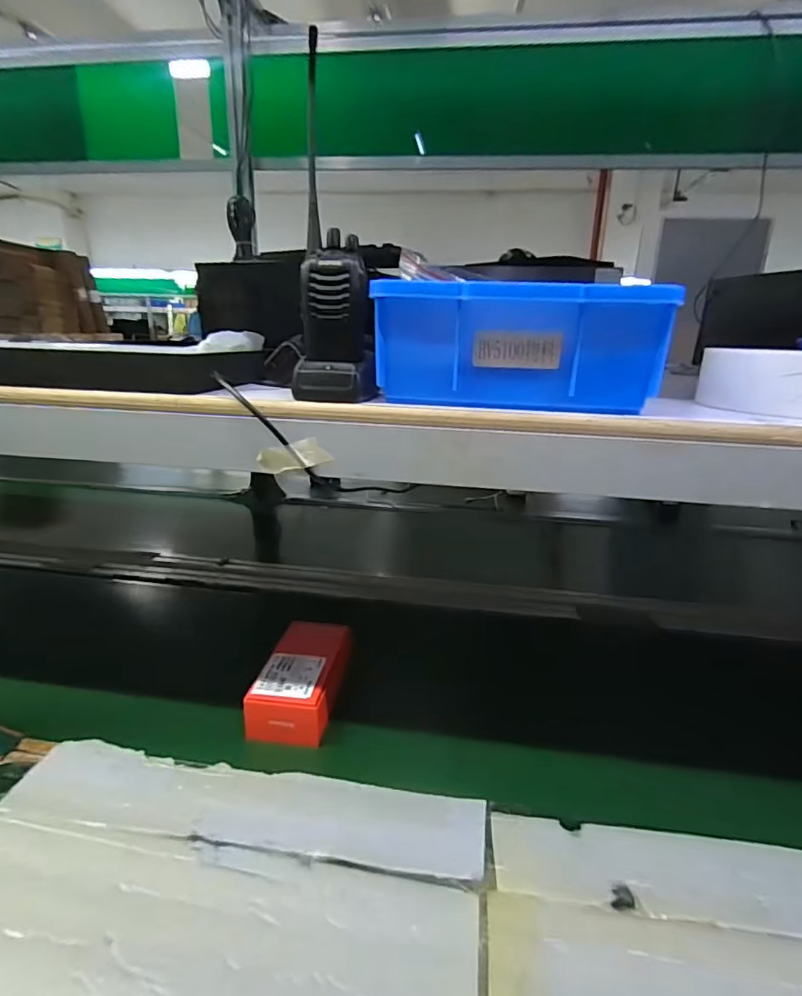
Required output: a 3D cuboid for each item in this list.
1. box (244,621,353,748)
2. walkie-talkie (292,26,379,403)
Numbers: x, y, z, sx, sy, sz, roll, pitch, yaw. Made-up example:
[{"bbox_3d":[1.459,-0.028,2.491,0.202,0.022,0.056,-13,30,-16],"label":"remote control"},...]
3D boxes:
[{"bbox_3d":[-0.130,0.236,0.698,0.095,0.057,0.182,3,18,6],"label":"box"},{"bbox_3d":[-0.056,-0.215,0.431,0.072,0.258,0.062,0,18,-3],"label":"walkie-talkie"}]

